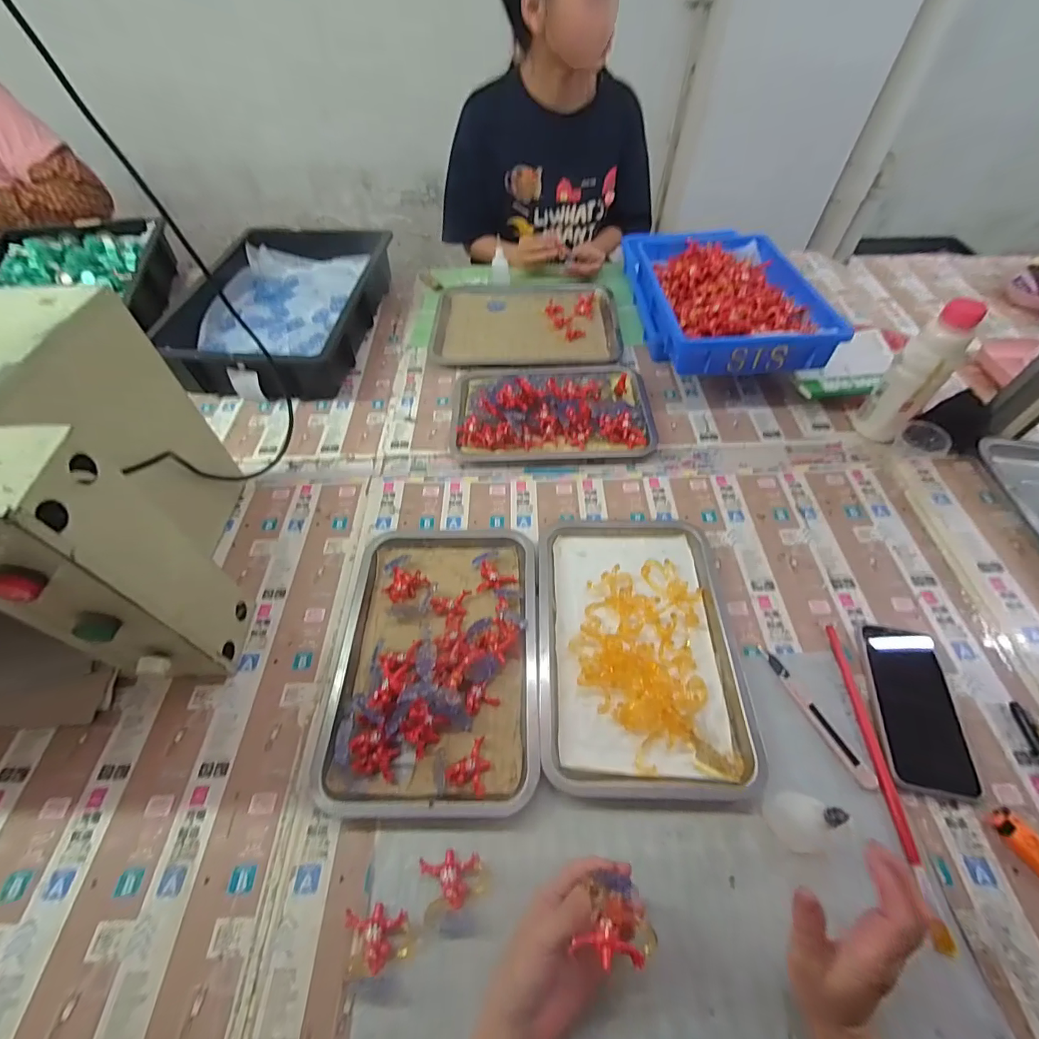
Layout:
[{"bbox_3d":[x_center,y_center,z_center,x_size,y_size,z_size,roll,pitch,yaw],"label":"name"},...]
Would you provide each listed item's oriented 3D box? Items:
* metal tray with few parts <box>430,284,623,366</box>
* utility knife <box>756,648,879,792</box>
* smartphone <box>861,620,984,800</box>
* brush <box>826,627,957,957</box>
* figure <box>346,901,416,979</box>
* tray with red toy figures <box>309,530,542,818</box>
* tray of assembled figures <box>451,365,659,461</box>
[{"bbox_3d":[0.012,-0.402,0.893,0.347,0.023,0.292,1,53,2],"label":"metal tray with few parts"},{"bbox_3d":[0.296,0.193,0.455,0.018,0.006,0.144,-19,55,-13],"label":"utility knife"},{"bbox_3d":[0.400,0.185,0.458,0.079,0.008,0.164,11,54,10],"label":"smartphone"},{"bbox_3d":[0.340,0.229,0.429,0.015,0.005,0.265,2,53,3],"label":"brush"},{"bbox_3d":[-0.113,0.332,0.362,0.048,0.018,0.042,-17,54,-12],"label":"figure"},{"bbox_3d":[-0.089,0.136,0.495,0.215,0.048,0.316,0,53,1],"label":"tray with red toy figures"},{"bbox_3d":[0.052,-0.192,0.709,0.308,0.050,0.197,0,53,1],"label":"tray of assembled figures"}]

